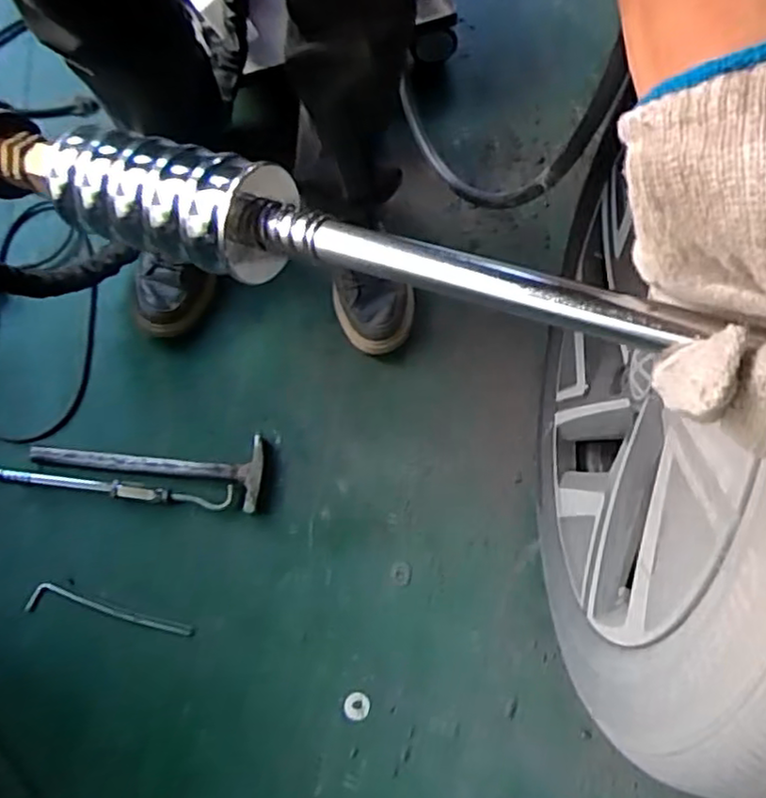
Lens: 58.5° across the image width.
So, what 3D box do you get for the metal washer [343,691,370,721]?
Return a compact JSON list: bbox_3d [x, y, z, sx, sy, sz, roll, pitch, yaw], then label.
[{"bbox_3d":[-0.031,0.362,0.806,0.030,0.005,0.030,0,74,-2],"label":"metal washer"}]

